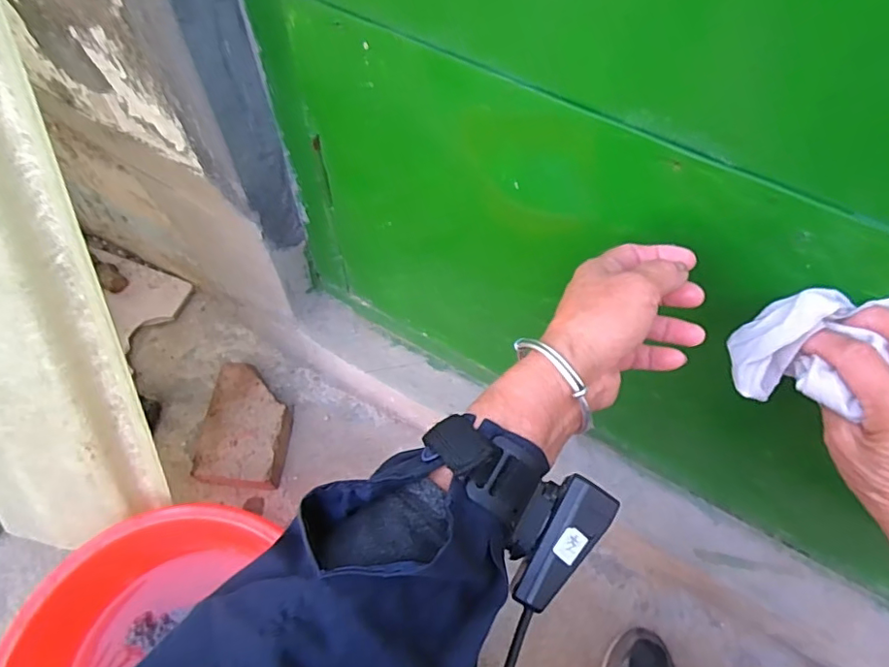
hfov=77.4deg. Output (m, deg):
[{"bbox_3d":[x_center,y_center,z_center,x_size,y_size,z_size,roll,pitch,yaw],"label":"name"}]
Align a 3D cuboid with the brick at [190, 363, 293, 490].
[{"bbox_3d":[-0.275,0.130,0.775,0.117,0.051,0.160,6,61,2],"label":"brick"}]

